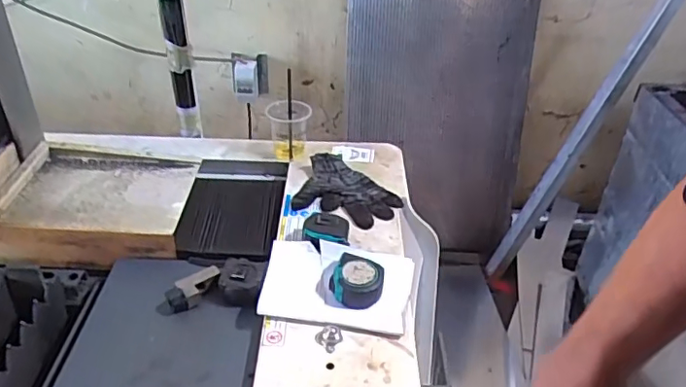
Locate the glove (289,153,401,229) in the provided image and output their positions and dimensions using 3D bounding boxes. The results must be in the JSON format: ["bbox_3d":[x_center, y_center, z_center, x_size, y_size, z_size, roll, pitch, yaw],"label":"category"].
[{"bbox_3d":[0.010,0.004,1.026,0.187,0.049,0.156,9,37,16],"label":"glove"}]

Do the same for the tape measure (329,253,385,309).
[{"bbox_3d":[0.020,0.125,0.809,0.078,0.045,0.073,-1,35,2],"label":"tape measure"}]

